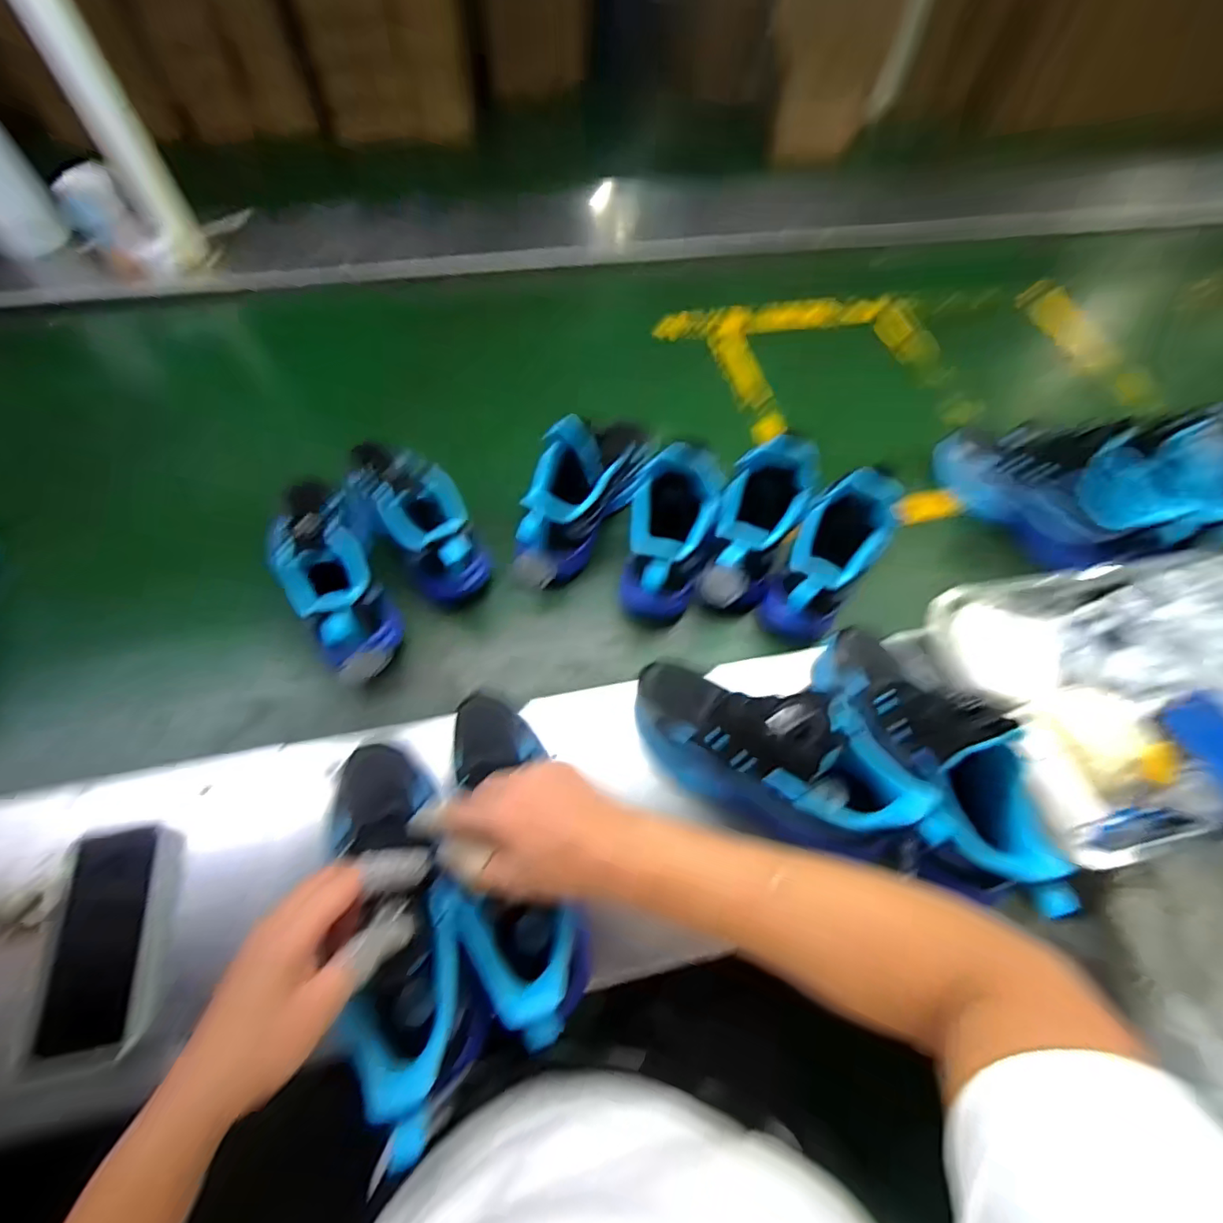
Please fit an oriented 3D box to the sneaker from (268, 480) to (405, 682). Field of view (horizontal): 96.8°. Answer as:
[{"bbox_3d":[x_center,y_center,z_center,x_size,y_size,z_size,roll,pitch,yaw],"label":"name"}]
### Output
[{"bbox_3d":[-0.286,-0.044,0.561,0.072,0.125,0.214,-28,65,-15],"label":"sneaker"}]

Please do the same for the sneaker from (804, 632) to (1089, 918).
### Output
[{"bbox_3d":[0.257,0.104,0.439,0.094,0.120,0.249,-19,50,-10],"label":"sneaker"}]

